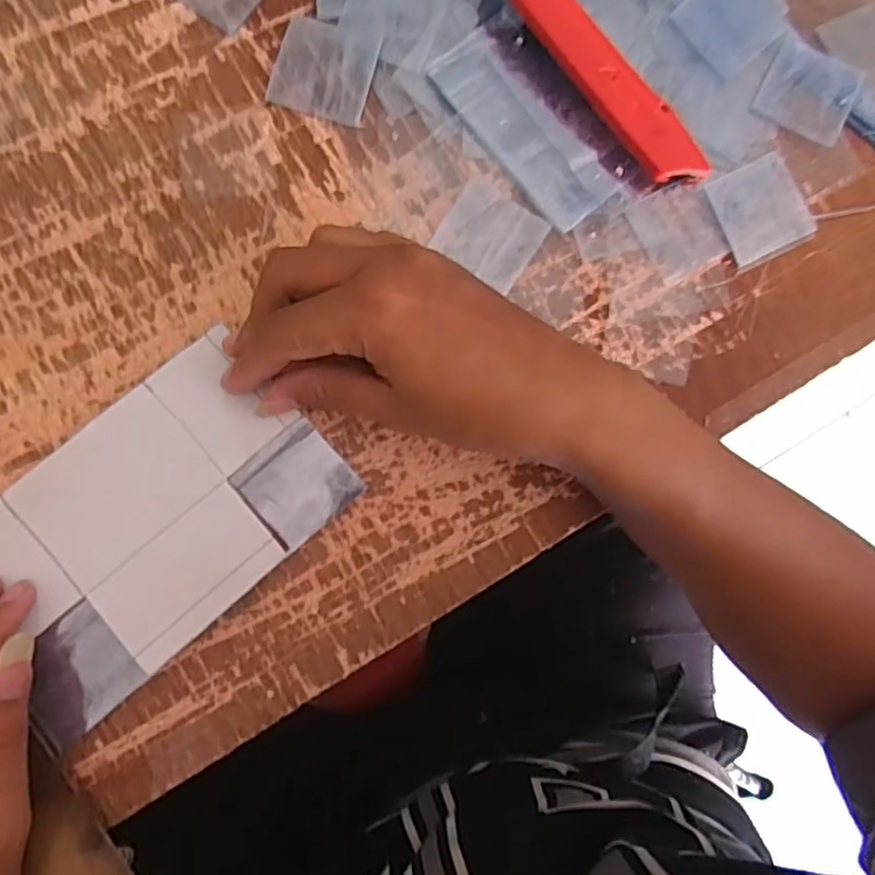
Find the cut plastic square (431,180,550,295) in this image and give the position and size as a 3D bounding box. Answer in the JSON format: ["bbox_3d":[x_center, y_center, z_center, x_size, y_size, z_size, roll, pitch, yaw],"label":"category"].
[{"bbox_3d":[0.027,-0.102,0.340,0.046,0.004,0.043,33,81,-1],"label":"cut plastic square"}]

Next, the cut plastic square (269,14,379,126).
[{"bbox_3d":[-0.056,-0.184,0.341,0.047,0.004,0.046,15,89,1],"label":"cut plastic square"}]

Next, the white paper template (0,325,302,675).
[{"bbox_3d":[-0.131,0.039,0.305,0.150,0.006,0.102,-41,89,-9],"label":"white paper template"}]

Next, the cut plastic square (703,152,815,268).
[{"bbox_3d":[0.168,-0.119,0.354,0.047,0.004,0.048,-25,86,-3],"label":"cut plastic square"}]

